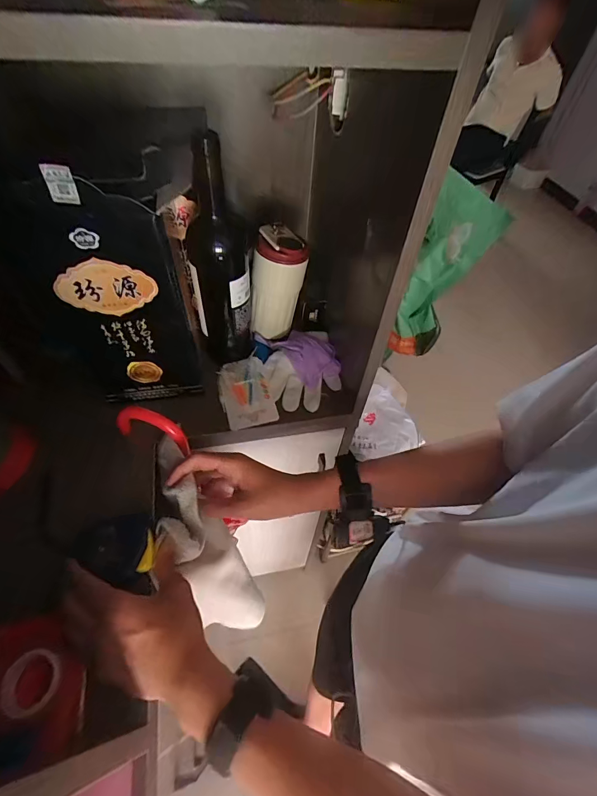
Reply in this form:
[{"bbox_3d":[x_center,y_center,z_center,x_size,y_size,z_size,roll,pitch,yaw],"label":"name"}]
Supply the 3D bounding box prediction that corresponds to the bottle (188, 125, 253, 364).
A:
[{"bbox_3d":[-0.099,-0.172,0.476,0.079,0.282,0.088,-9,54,-11],"label":"bottle"}]

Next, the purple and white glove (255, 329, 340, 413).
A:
[{"bbox_3d":[0.002,-0.052,0.561,0.114,0.036,0.145,-3,53,-7],"label":"purple and white glove"}]

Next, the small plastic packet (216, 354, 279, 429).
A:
[{"bbox_3d":[-0.076,-0.010,0.531,0.071,0.020,0.108,-12,55,-13],"label":"small plastic packet"}]

